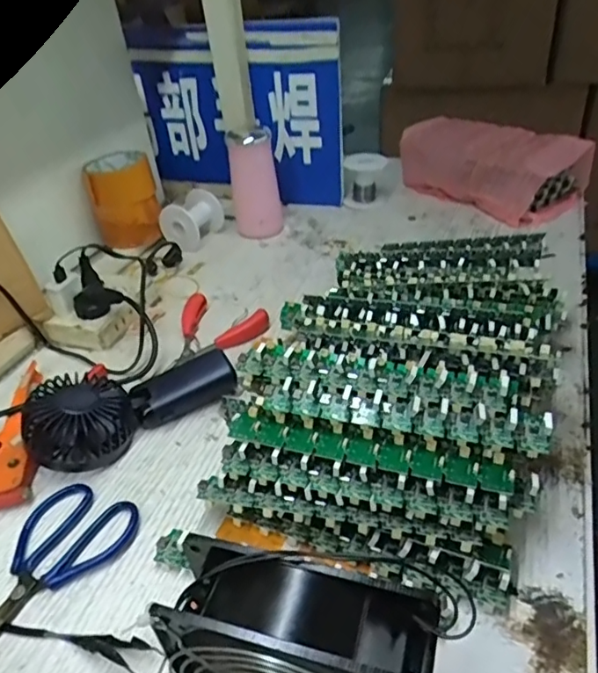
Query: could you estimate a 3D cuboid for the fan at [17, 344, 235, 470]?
[{"bbox_3d":[-0.151,0.054,0.509,0.182,0.056,0.087,-25,41,-24],"label":"fan"}]

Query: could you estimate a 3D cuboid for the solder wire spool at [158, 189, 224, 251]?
[{"bbox_3d":[-0.146,-0.160,0.783,0.068,0.061,0.076,19,43,29],"label":"solder wire spool"}]

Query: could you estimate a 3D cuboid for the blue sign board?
[{"bbox_3d":[-0.085,-0.309,0.821,0.301,0.250,0.020,8,39,17],"label":"blue sign board"}]

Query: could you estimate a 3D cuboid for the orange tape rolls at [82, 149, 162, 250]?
[{"bbox_3d":[-0.239,-0.186,0.775,0.085,0.105,0.093,-16,38,-14],"label":"orange tape rolls"}]

